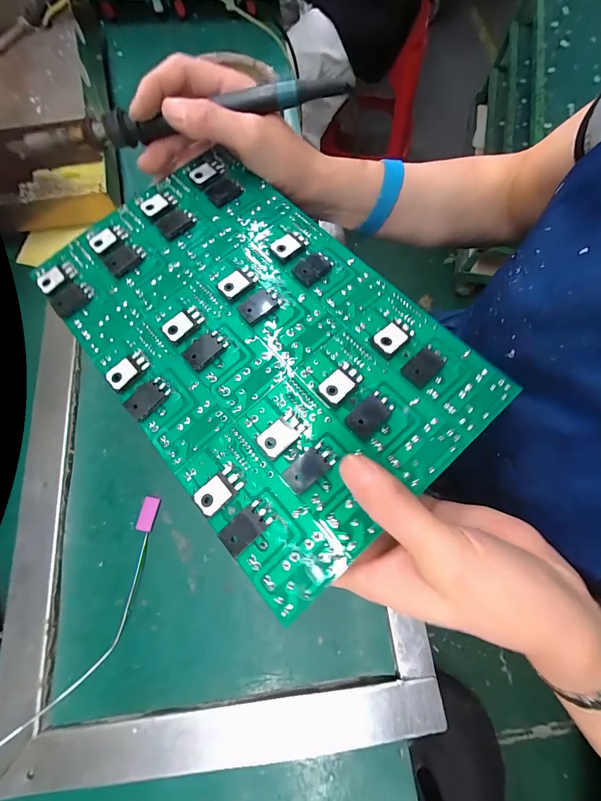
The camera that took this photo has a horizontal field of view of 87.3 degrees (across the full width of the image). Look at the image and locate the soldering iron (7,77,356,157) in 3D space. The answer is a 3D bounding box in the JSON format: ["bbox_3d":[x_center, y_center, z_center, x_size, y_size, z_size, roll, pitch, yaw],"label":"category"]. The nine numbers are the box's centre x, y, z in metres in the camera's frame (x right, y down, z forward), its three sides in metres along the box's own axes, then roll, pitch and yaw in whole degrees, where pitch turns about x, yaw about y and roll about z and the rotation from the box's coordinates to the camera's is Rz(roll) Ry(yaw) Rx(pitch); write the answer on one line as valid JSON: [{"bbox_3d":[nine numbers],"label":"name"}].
[{"bbox_3d":[-0.089,-0.197,0.217,0.243,0.019,0.013,-8,73,5],"label":"soldering iron"}]

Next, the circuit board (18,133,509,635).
[{"bbox_3d":[-0.034,-0.049,0.198,0.173,0.017,0.276,-40,77,-10],"label":"circuit board"}]

